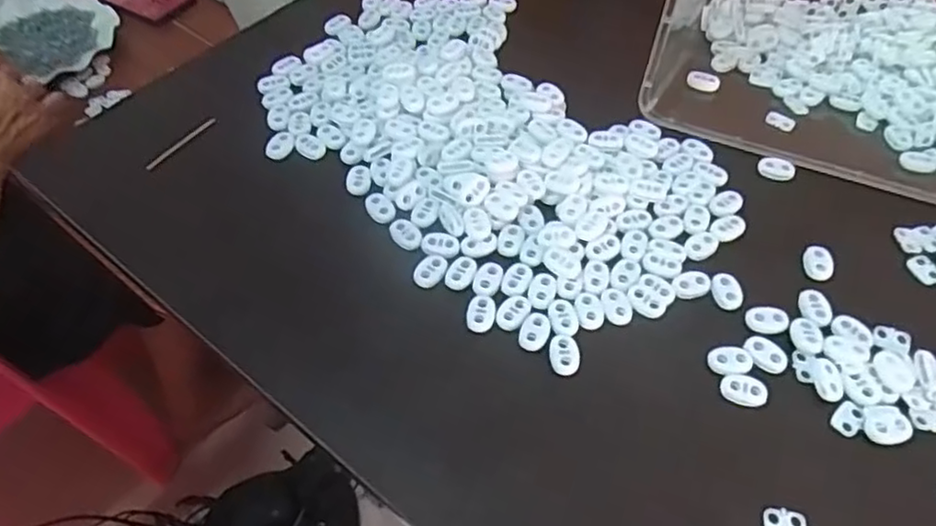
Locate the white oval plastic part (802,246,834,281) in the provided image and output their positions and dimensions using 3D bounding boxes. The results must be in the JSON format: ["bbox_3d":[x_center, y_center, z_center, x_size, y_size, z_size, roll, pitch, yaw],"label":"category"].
[{"bbox_3d":[0.205,0.000,0.388,0.015,0.004,0.023,8,55,5],"label":"white oval plastic part"}]

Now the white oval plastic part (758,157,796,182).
[{"bbox_3d":[0.201,-0.062,0.431,0.023,0.004,0.017,13,56,9],"label":"white oval plastic part"}]

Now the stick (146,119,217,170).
[{"bbox_3d":[-0.190,-0.080,0.440,0.004,0.004,0.056,32,61,20],"label":"stick"}]

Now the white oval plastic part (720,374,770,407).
[{"bbox_3d":[0.142,0.064,0.339,0.023,0.004,0.016,13,56,9],"label":"white oval plastic part"}]

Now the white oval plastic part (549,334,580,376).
[{"bbox_3d":[0.051,0.048,0.351,0.016,0.004,0.023,-1,55,-1],"label":"white oval plastic part"}]

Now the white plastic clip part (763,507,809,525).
[{"bbox_3d":[0.147,0.120,0.305,0.019,0.004,0.014,7,55,5],"label":"white plastic clip part"}]

